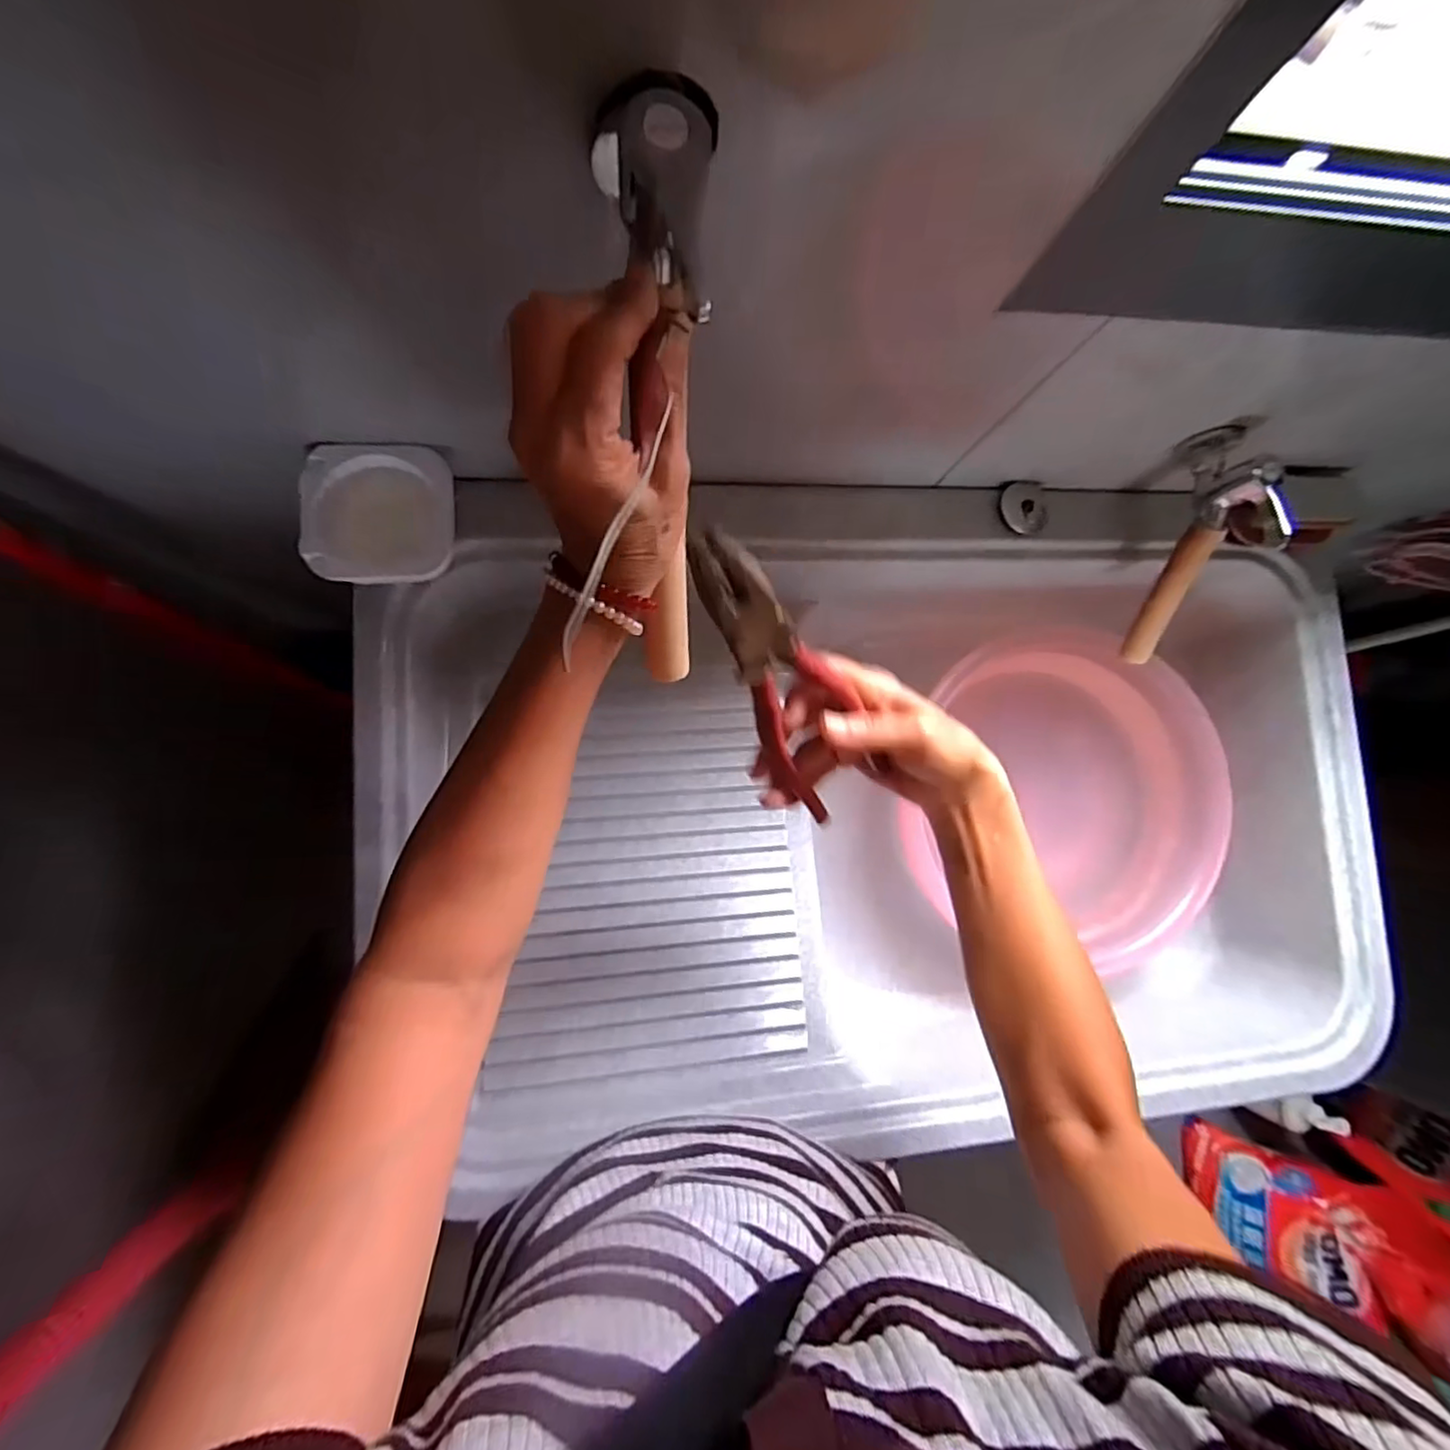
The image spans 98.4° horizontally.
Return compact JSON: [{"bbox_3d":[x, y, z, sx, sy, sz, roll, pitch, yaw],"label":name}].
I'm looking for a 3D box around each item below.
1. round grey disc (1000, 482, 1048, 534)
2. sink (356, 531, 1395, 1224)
[{"bbox_3d":[0.267,-0.193,0.557,0.044,0.012,0.041,1,86,-9],"label":"round grey disc"},{"bbox_3d":[0.163,0.103,0.622,0.872,0.201,0.502,-3,86,-9],"label":"sink"}]

